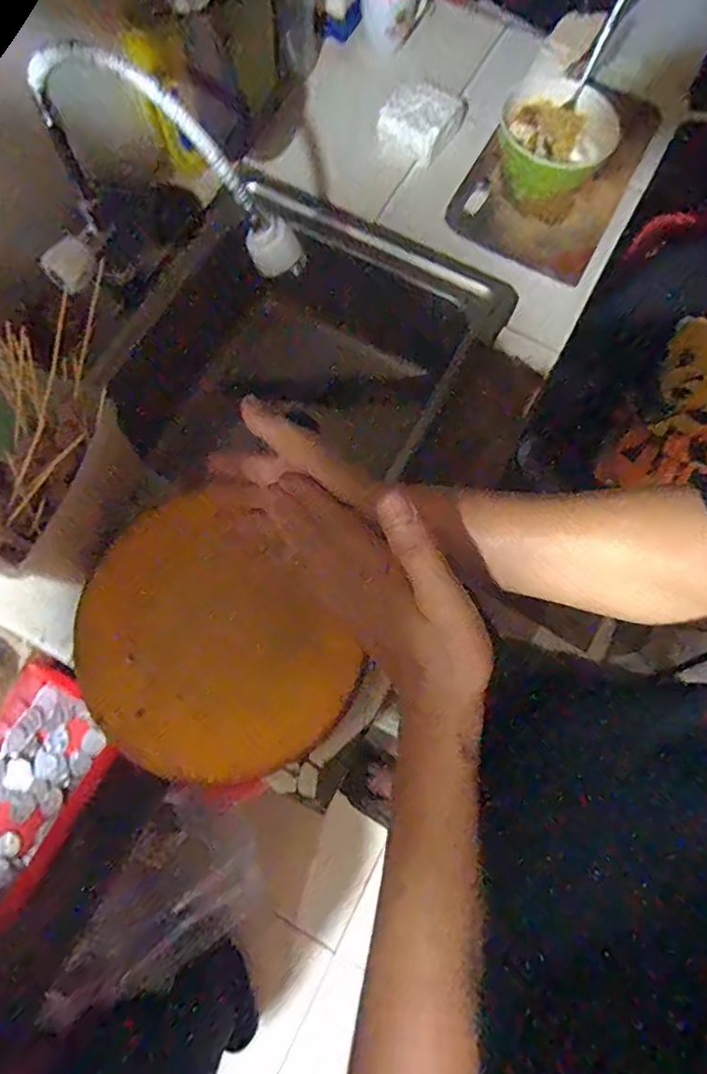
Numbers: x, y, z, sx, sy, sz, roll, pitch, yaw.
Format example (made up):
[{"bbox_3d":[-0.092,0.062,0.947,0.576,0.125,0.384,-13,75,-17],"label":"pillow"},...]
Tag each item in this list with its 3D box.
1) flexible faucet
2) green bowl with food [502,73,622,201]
[{"bbox_3d":[-0.191,-0.314,0.517,0.278,0.188,0.081,14,74,3],"label":"flexible faucet"},{"bbox_3d":[0.261,-0.518,0.736,0.142,0.068,0.148,0,73,-2],"label":"green bowl with food"}]

